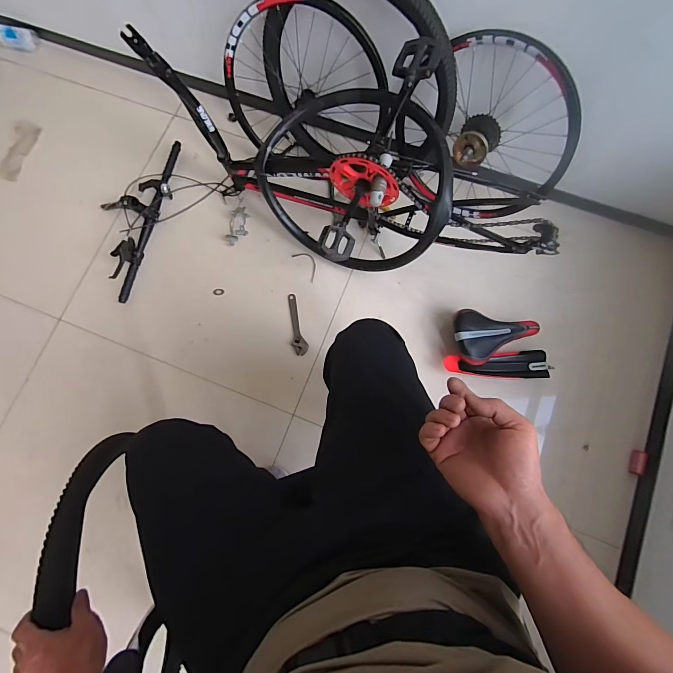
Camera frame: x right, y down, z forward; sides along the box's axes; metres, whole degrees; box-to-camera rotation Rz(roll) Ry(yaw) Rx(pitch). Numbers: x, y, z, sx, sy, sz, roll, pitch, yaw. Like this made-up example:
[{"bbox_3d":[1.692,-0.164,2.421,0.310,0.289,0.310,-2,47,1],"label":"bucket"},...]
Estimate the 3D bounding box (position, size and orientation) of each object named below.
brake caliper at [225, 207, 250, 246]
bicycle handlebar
[{"bbox_3d":[-0.314,-0.354,1.136,0.081,0.057,0.120,5,78,2],"label":"brake caliper"},{"bbox_3d":[-0.651,-0.399,1.155,0.166,0.076,0.558,18,79,5],"label":"bicycle handlebar"}]

